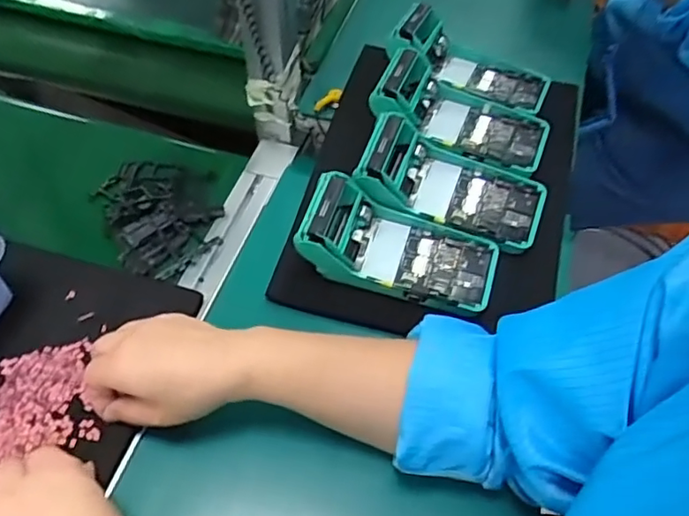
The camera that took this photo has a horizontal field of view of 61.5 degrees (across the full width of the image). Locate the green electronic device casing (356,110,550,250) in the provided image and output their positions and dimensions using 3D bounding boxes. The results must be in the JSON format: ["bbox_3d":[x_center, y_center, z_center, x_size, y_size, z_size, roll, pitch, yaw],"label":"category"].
[{"bbox_3d":[0.098,-0.068,0.539,0.168,0.046,0.082,22,56,-4],"label":"green electronic device casing"}]

